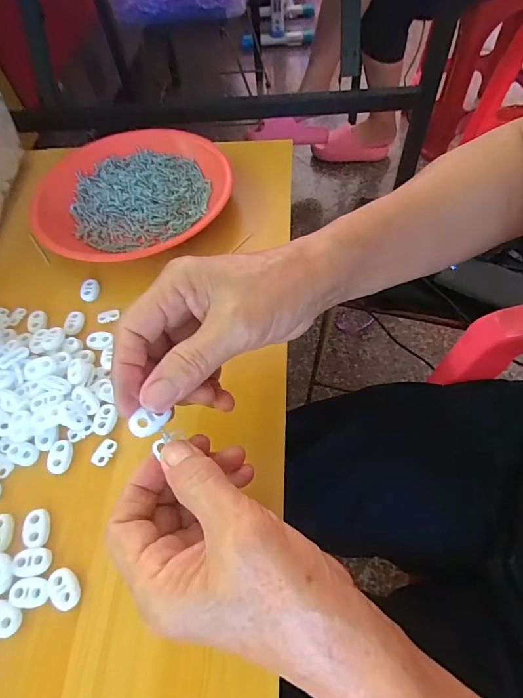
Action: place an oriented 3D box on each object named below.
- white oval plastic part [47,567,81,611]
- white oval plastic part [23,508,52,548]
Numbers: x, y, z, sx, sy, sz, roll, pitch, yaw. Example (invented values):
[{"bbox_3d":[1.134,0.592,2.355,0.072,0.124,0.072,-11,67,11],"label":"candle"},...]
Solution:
[{"bbox_3d":[-0.115,0.139,0.229,0.015,0.004,0.023,-38,62,-18],"label":"white oval plastic part"},{"bbox_3d":[-0.141,0.112,0.248,0.014,0.005,0.022,-13,58,-3],"label":"white oval plastic part"}]

